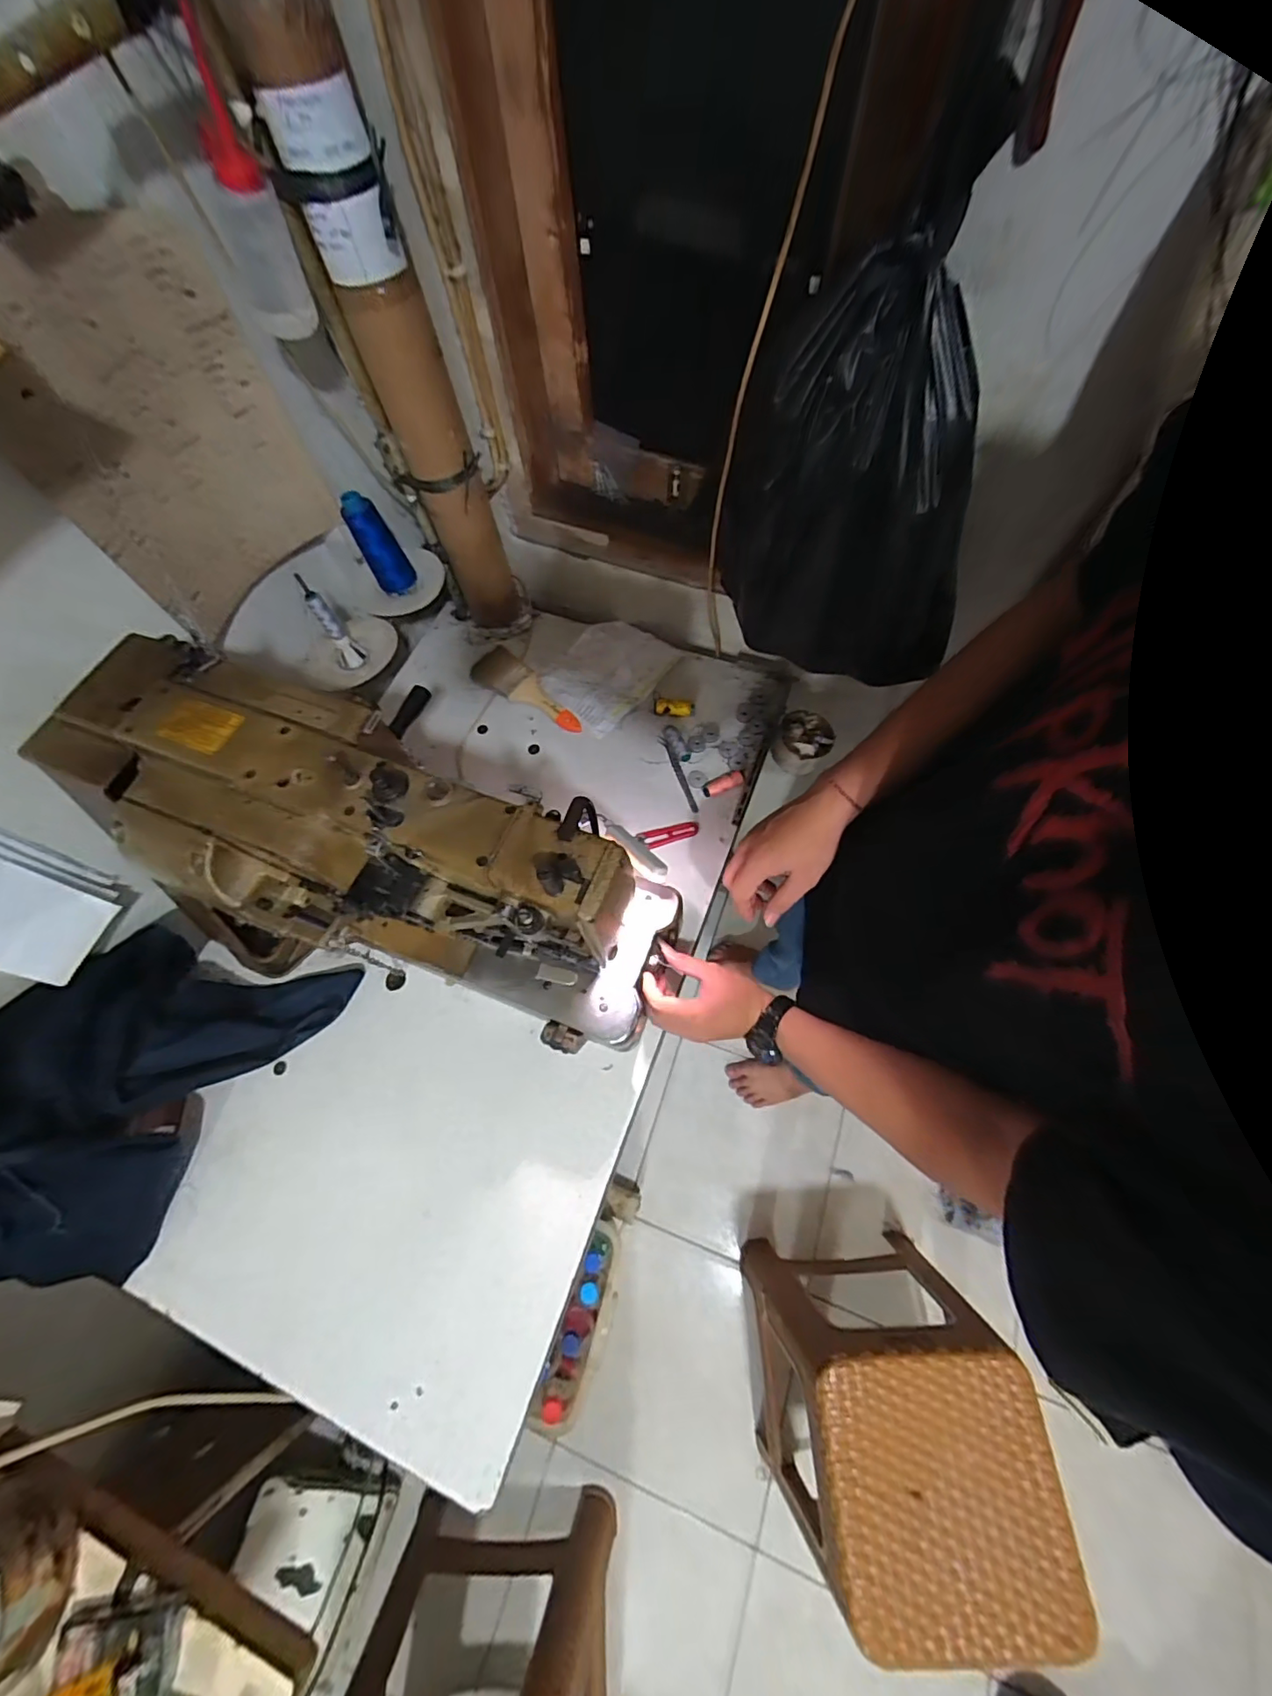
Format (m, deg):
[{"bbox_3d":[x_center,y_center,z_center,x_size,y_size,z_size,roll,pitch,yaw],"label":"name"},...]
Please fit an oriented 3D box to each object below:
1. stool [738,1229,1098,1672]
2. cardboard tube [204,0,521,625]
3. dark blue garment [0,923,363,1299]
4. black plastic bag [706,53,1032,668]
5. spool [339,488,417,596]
[{"bbox_3d":[0.379,0.897,0.906,0.311,0.468,0.336,-3,66,1],"label":"stool"},{"bbox_3d":[-0.246,-0.501,0.641,0.096,0.612,0.083,-18,67,-6],"label":"cardboard tube"},{"bbox_3d":[-0.558,0.259,0.579,0.272,0.136,0.405,22,69,12],"label":"dark blue garment"},{"bbox_3d":[0.211,-0.342,0.526,0.194,0.339,0.227,-20,67,-7],"label":"black plastic bag"},{"bbox_3d":[-0.326,-0.386,0.703,0.049,0.114,0.039,-26,68,-9],"label":"spool"}]

